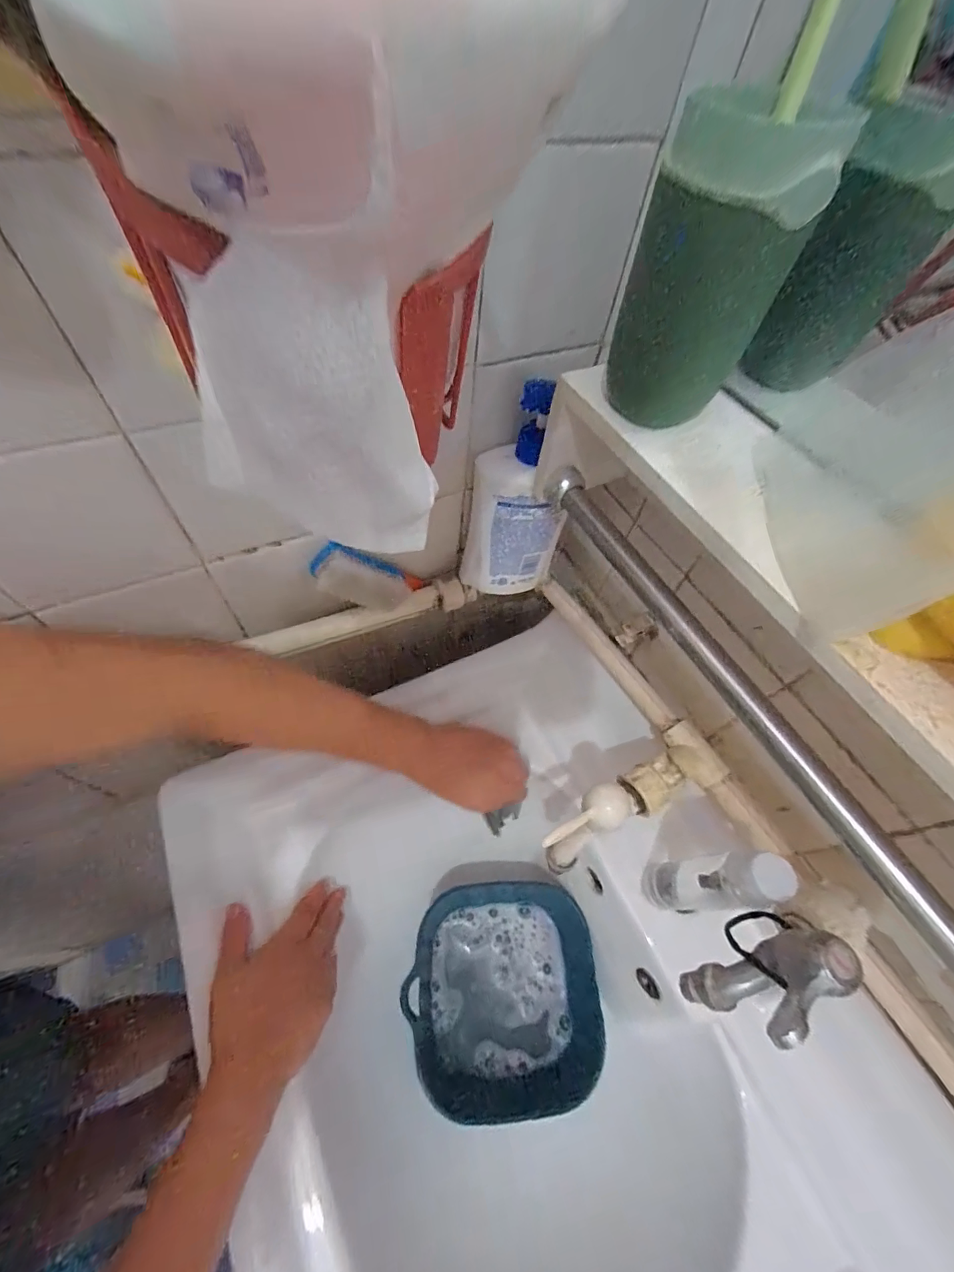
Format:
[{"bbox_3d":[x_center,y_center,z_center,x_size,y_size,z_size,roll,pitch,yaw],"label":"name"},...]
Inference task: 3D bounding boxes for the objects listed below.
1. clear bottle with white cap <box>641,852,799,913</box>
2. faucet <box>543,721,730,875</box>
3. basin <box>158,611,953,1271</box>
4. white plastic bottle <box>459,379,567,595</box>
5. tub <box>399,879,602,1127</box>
[{"bbox_3d":[0.171,0.186,0.350,0.035,0.155,0.037,-2,60,-5],"label":"clear bottle with white cap"},{"bbox_3d":[0.125,0.122,0.358,0.159,0.067,0.055,-26,65,-18],"label":"faucet"},{"bbox_3d":[0.039,0.326,0.426,0.458,0.172,0.586,-22,64,-16],"label":"basin"},{"bbox_3d":[0.032,-0.113,0.404,0.086,0.184,0.061,-11,61,-10],"label":"white plastic bottle"},{"bbox_3d":[0.026,0.349,0.467,0.200,0.059,0.183,2,60,-3],"label":"tub"}]

